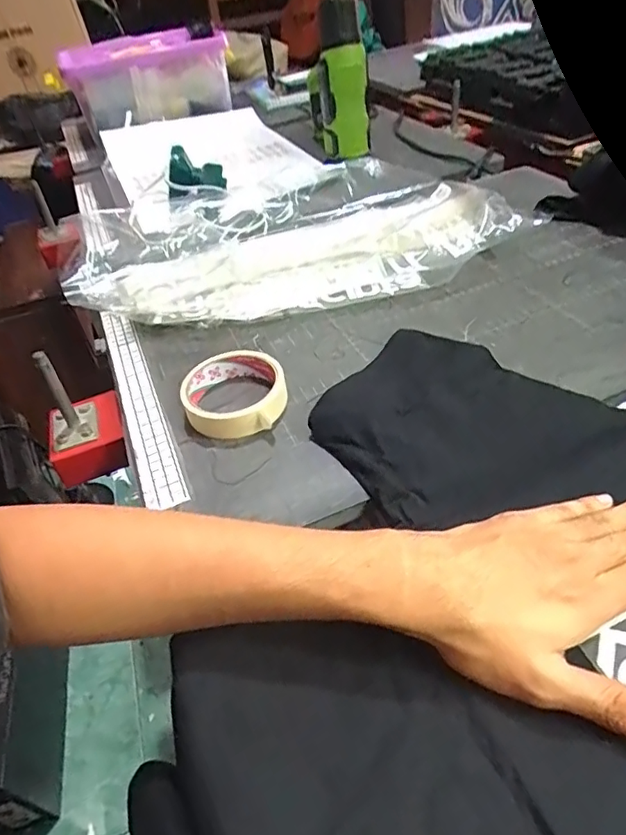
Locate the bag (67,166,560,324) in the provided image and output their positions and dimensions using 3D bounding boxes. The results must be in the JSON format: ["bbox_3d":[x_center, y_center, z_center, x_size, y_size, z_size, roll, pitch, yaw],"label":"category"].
[{"bbox_3d":[-0.040,-0.222,0.648,0.469,0.061,0.265,-11,43,-4],"label":"bag"}]

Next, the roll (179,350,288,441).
[{"bbox_3d":[-0.068,-0.022,0.467,0.086,0.026,0.085,-4,43,4],"label":"roll"}]

